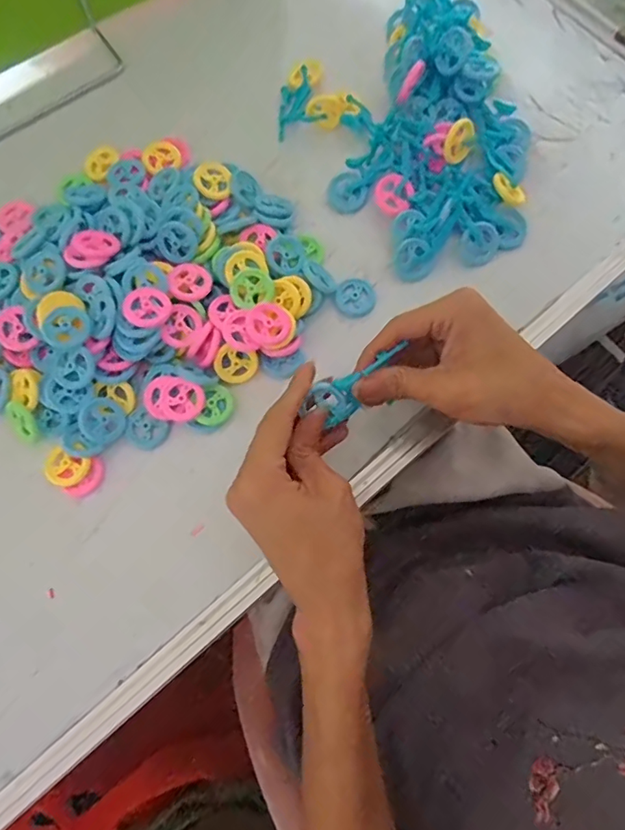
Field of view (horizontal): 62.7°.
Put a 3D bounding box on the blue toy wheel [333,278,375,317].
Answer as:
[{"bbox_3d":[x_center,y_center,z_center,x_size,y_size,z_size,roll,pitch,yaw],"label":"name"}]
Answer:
[{"bbox_3d":[0.032,-0.086,0.377,0.029,0.007,0.029,0,76,2],"label":"blue toy wheel"}]

